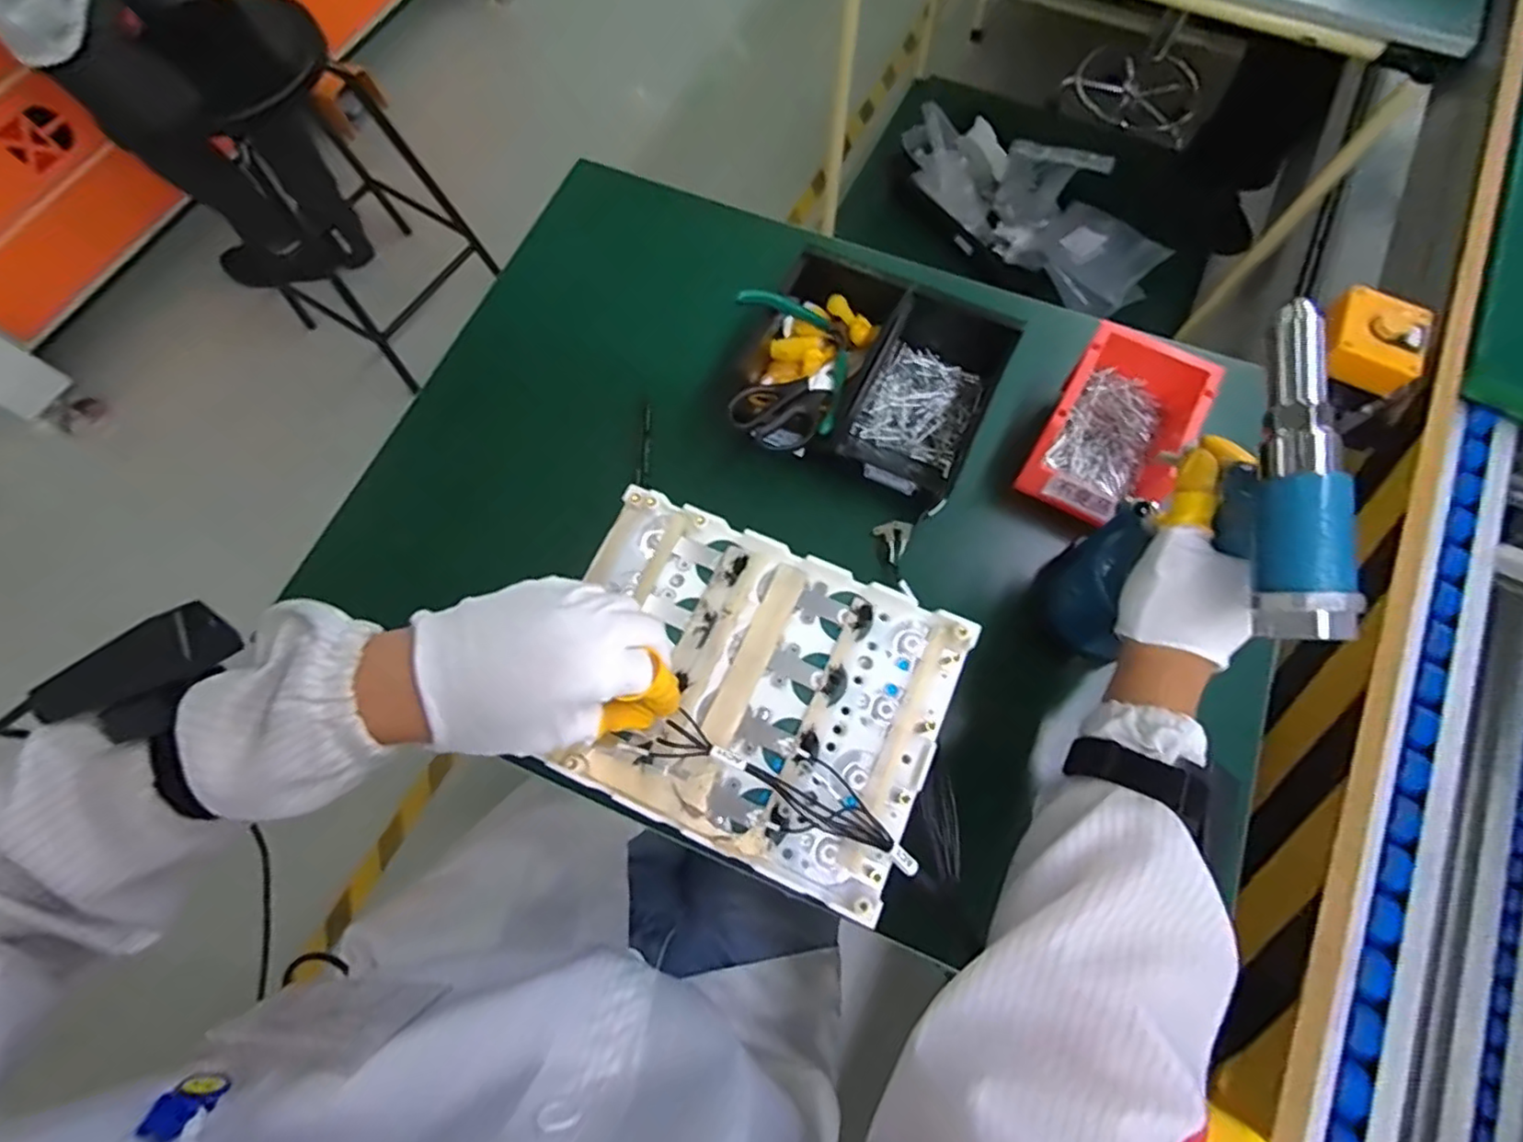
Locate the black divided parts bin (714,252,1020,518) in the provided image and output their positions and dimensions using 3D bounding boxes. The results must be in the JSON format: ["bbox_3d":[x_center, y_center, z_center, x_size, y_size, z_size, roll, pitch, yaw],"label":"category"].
[{"bbox_3d":[0.095,-0.173,0.581,0.215,0.076,0.211,26,74,10],"label":"black divided parts bin"}]

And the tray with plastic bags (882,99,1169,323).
[{"bbox_3d":[0.584,-0.809,1.404,0.272,0.218,0.609,-38,74,-11],"label":"tray with plastic bags"}]

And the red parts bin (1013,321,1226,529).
[{"bbox_3d":[0.306,-0.122,0.554,0.112,0.057,0.167,31,75,11],"label":"red parts bin"}]

